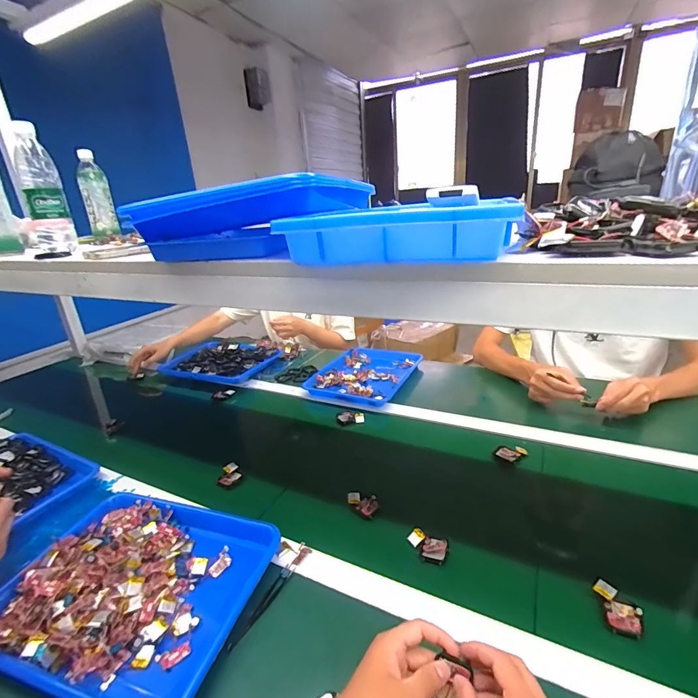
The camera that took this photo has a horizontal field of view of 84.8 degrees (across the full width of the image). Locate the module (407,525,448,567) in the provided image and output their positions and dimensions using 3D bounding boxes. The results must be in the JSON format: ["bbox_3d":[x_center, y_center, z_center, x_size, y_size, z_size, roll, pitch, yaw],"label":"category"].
[{"bbox_3d":[0.112,0.286,0.552,0.059,0.014,0.037,10,26,32],"label":"module"}]

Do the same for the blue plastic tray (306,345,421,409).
[{"bbox_3d":[0.054,0.070,1.102,0.253,0.035,0.327,7,24,27],"label":"blue plastic tray"}]

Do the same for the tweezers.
[{"bbox_3d":[-0.108,0.329,0.492,0.015,0.008,0.118,7,24,27],"label":"tweezers"}]

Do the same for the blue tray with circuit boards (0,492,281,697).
[{"bbox_3d":[-0.289,0.311,0.517,0.336,0.041,0.262,2,23,17],"label":"blue tray with circuit boards"}]

